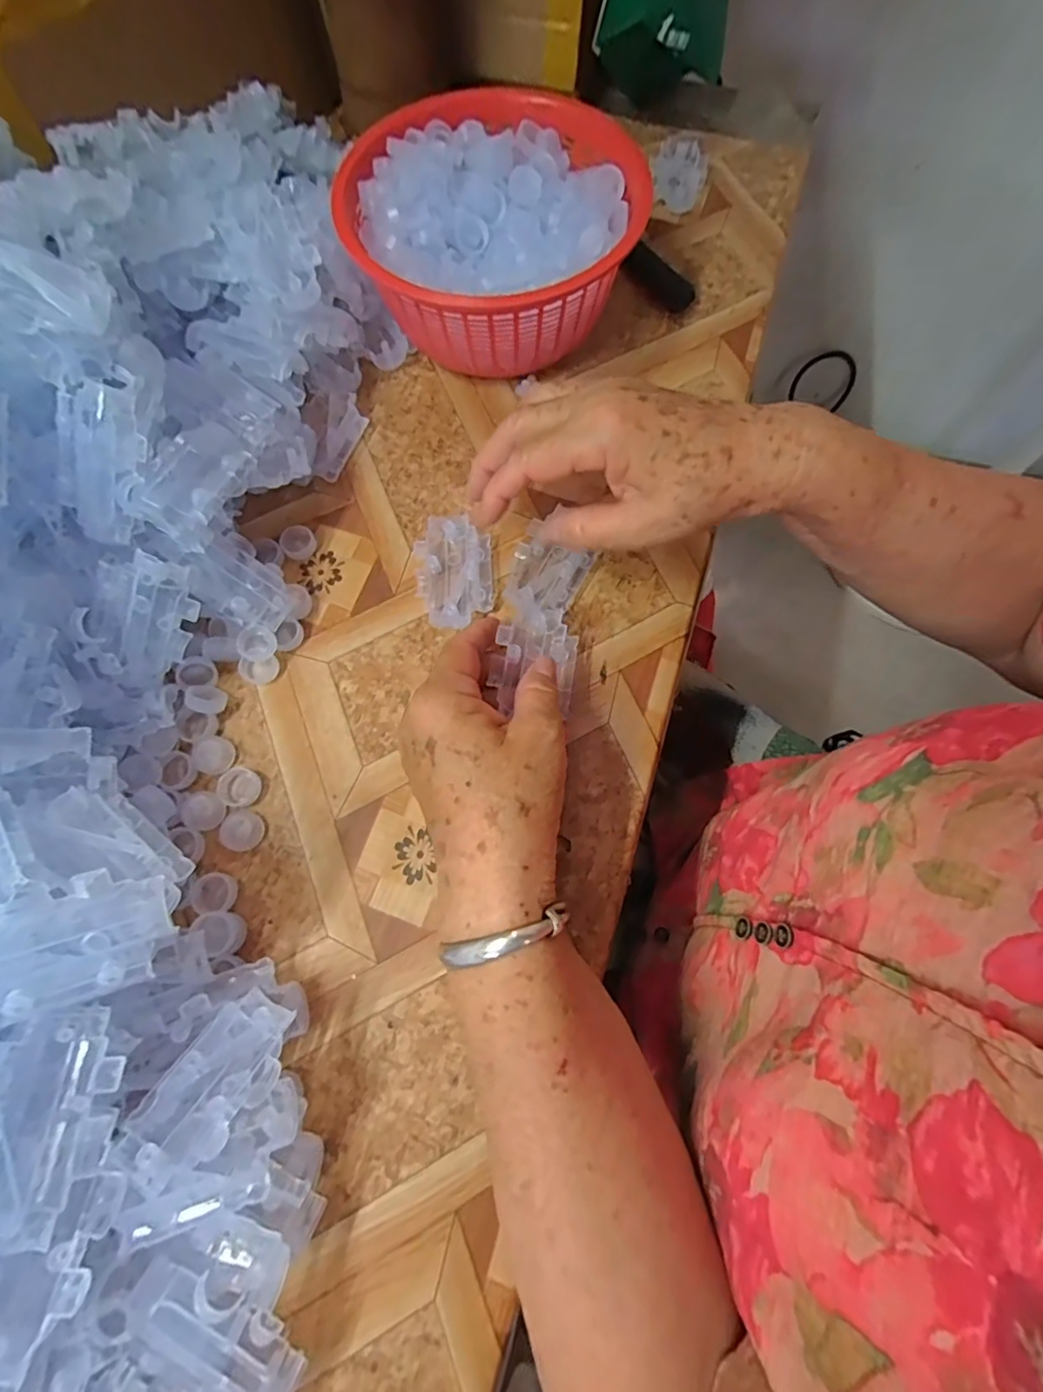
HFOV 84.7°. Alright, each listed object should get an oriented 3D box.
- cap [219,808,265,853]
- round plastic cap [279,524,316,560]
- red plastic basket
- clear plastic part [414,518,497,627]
[{"bbox_3d":[-0.147,0.070,0.300,0.021,0.006,0.020,0,72,0],"label":"cap"},{"bbox_3d":[-0.139,-0.095,0.355,0.021,0.006,0.021,0,72,0],"label":"round plastic cap"},{"bbox_3d":[-0.020,-0.300,0.381,0.175,0.076,0.202,5,72,1],"label":"red plastic basket"},{"bbox_3d":[-0.040,-0.074,0.345,0.044,0.016,0.070,-4,72,-2],"label":"clear plastic part"}]

